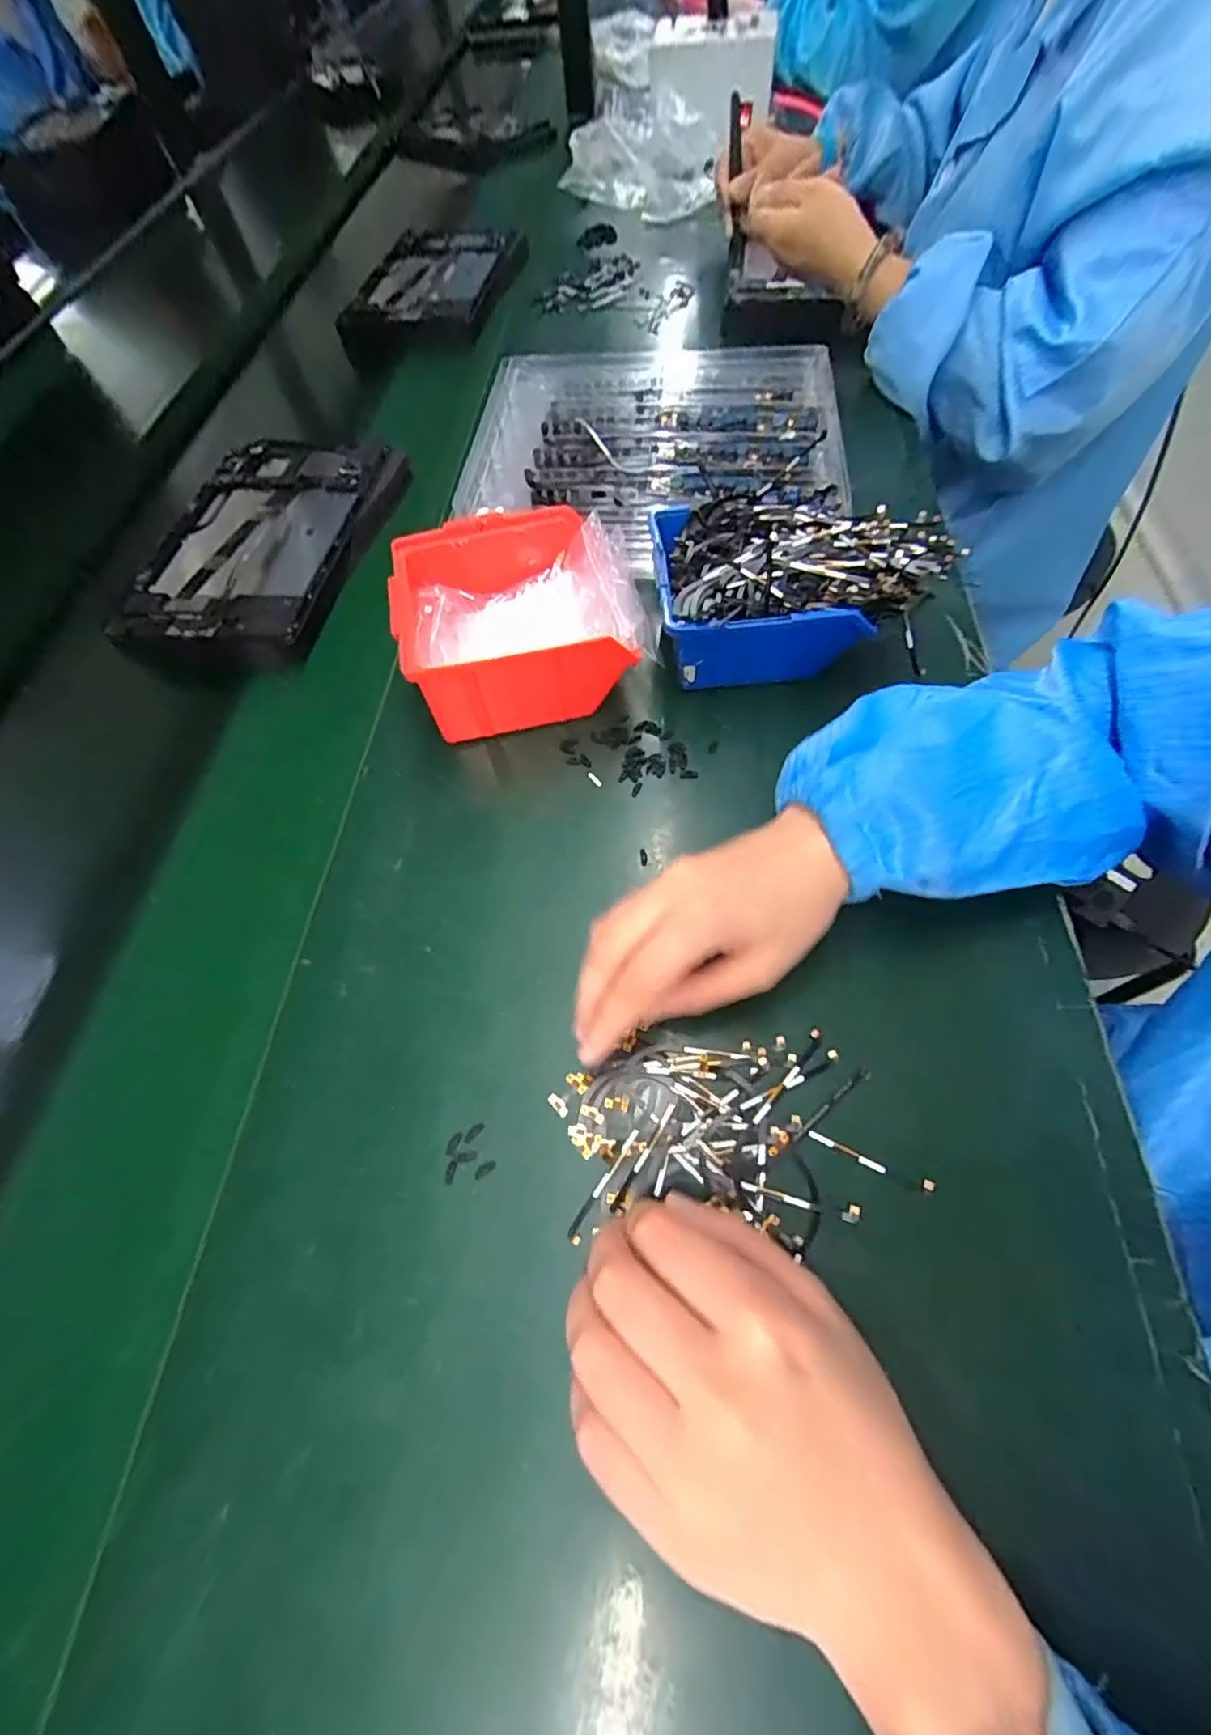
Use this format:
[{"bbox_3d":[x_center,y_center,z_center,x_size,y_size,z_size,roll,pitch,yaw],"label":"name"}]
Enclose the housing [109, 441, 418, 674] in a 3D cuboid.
[{"bbox_3d":[-0.275,-0.263,0.477,0.178,0.027,0.248,11,64,10],"label":"housing"}]

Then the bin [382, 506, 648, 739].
[{"bbox_3d":[-0.057,-0.157,0.382,0.138,0.067,0.130,-12,61,-2],"label":"bin"}]

